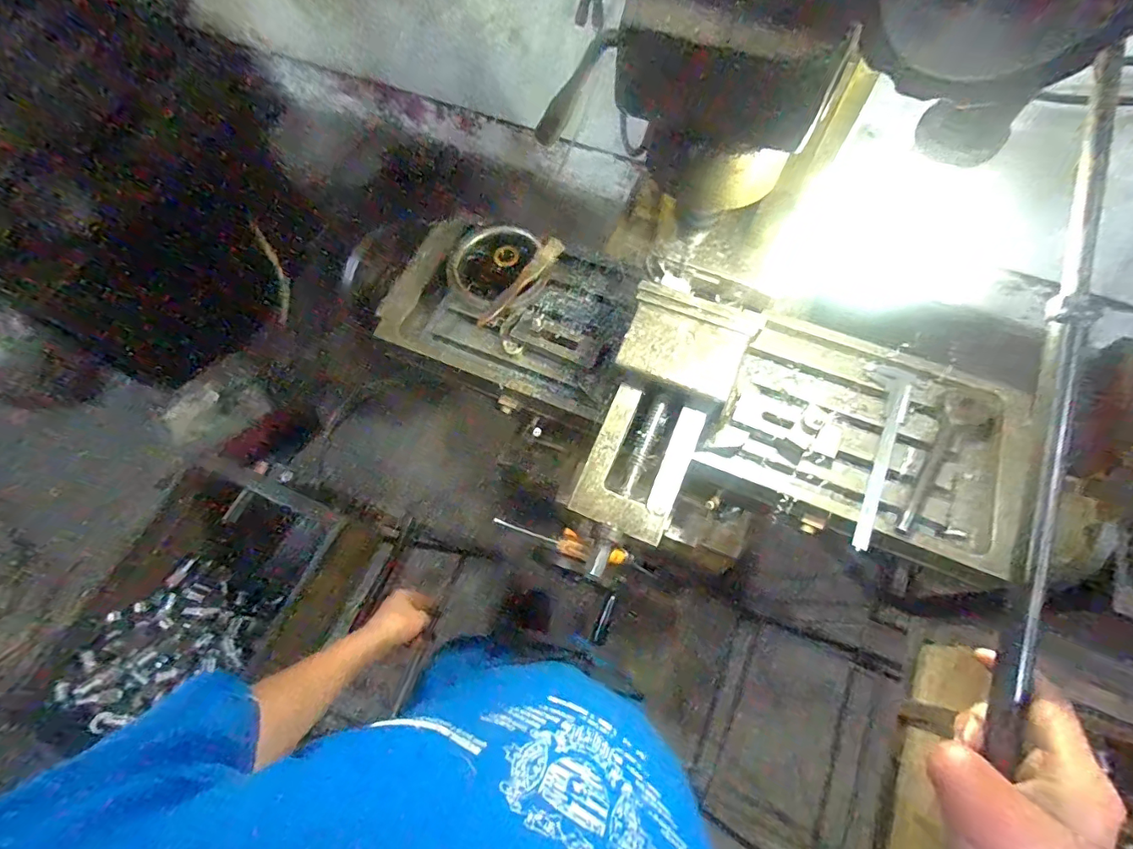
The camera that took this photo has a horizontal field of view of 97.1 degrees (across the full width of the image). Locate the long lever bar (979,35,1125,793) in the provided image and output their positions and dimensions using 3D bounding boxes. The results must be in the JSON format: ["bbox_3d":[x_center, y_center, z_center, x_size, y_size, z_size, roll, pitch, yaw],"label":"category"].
[{"bbox_3d":[0.261,-0.006,0.266,0.012,0.015,0.367,7,92,5],"label":"long lever bar"}]

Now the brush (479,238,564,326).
[{"bbox_3d":[-0.060,-0.183,0.650,0.148,0.021,0.025,-46,73,3],"label":"brush"}]

